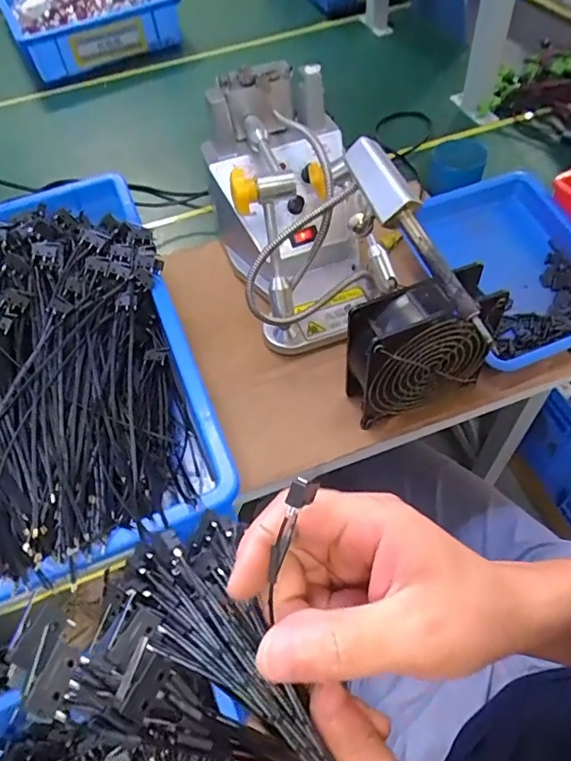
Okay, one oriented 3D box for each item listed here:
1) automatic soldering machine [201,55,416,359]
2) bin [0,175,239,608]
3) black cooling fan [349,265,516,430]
[{"bbox_3d":[0.013,-0.165,0.514,0.142,0.189,0.254,-15,54,-6],"label":"automatic soldering machine"},{"bbox_3d":[-0.219,0.015,0.428,0.288,0.156,0.322,-20,55,-9],"label":"bin"},{"bbox_3d":[0.115,-0.025,0.438,0.122,0.136,0.053,-18,55,-8],"label":"black cooling fan"}]

